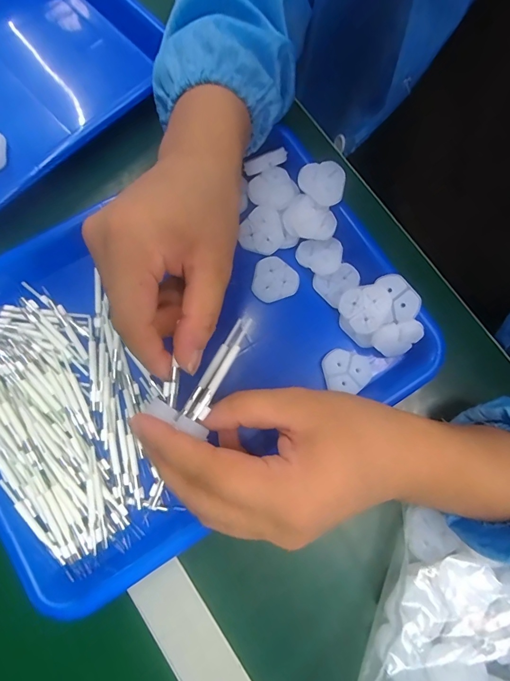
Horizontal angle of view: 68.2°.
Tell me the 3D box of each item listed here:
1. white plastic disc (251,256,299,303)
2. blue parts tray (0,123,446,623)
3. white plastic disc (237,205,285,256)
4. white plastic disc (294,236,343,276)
[{"bbox_3d":[0.015,-0.047,0.301,0.036,0.004,0.035,0,79,-1],"label":"white plastic disc"},{"bbox_3d":[-0.056,0.000,0.283,0.334,0.030,0.242,-32,81,-7],"label":"blue parts tray"},{"bbox_3d":[0.007,-0.088,0.305,0.035,0.004,0.038,0,91,3],"label":"white plastic disc"},{"bbox_3d":[0.052,-0.067,0.304,0.036,0.005,0.030,0,79,-1],"label":"white plastic disc"}]

